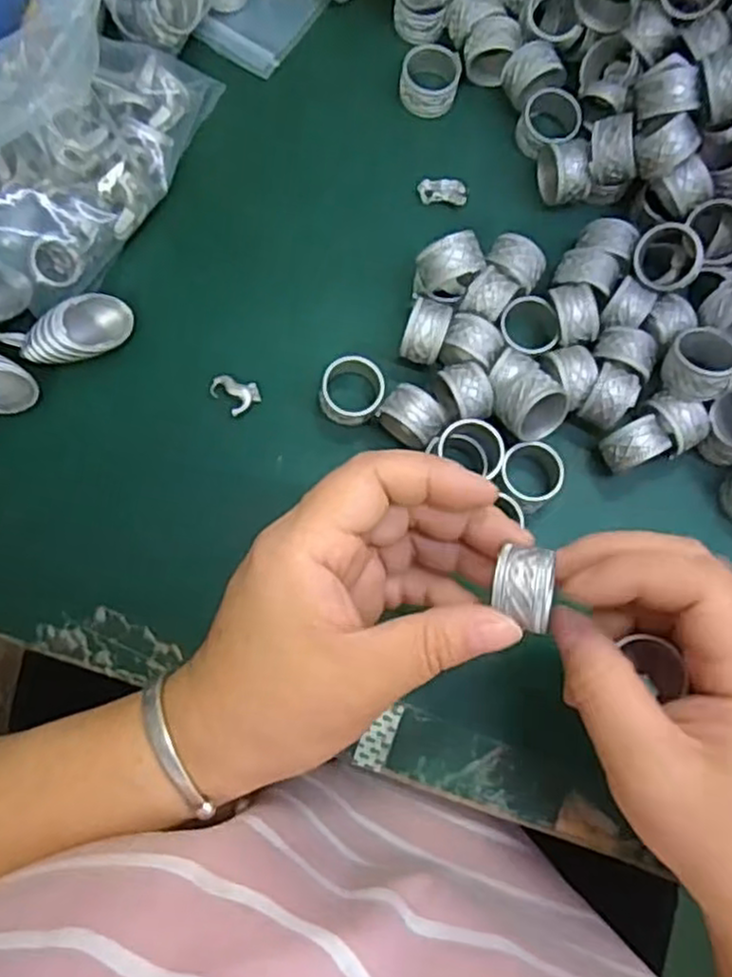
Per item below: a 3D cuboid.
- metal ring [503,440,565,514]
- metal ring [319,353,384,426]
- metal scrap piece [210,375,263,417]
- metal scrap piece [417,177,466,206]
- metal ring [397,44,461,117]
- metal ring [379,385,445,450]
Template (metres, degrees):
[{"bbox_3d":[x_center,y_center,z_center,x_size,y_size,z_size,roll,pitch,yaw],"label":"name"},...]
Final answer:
[{"bbox_3d":[0.072,-0.005,0.318,0.028,0.020,0.029,0,80,-1],"label":"metal ring"},{"bbox_3d":[-0.006,-0.043,0.320,0.027,0.015,0.028,0,80,-1],"label":"metal ring"},{"bbox_3d":[-0.058,-0.044,0.325,0.018,0.004,0.020,-37,83,-7],"label":"metal scrap piece"},{"bbox_3d":[0.037,-0.142,0.346,0.023,0.005,0.012,7,80,0],"label":"metal scrap piece"},{"bbox_3d":[0.031,-0.196,0.349,0.028,0.016,0.026,0,80,-1],"label":"metal ring"},{"bbox_3d":[0.021,-0.031,0.314,0.024,0.019,0.020,37,82,5],"label":"metal ring"}]

